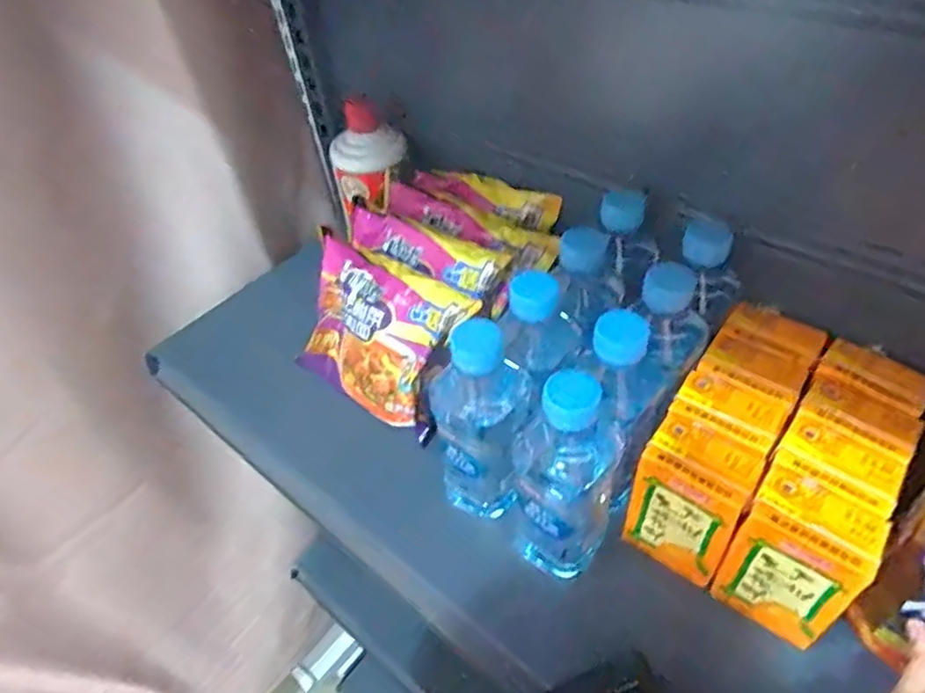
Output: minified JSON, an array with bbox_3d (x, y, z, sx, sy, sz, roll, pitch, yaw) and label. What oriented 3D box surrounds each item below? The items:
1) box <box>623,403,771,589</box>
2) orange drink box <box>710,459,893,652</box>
[{"bbox_3d":[0.154,0.101,0.413,0.065,0.104,0.053,26,54,28],"label":"box"},{"bbox_3d":[0.206,0.132,0.380,0.066,0.103,0.048,26,54,28],"label":"orange drink box"}]

